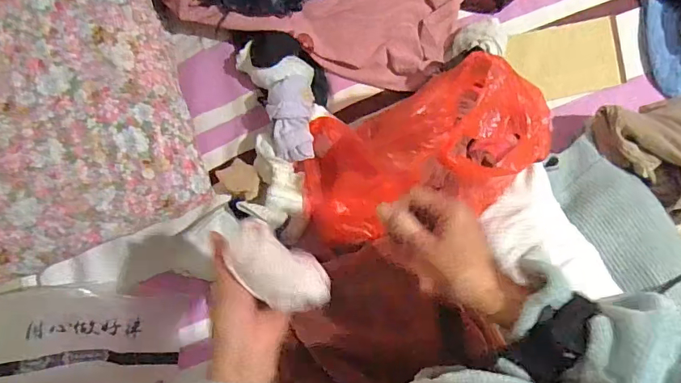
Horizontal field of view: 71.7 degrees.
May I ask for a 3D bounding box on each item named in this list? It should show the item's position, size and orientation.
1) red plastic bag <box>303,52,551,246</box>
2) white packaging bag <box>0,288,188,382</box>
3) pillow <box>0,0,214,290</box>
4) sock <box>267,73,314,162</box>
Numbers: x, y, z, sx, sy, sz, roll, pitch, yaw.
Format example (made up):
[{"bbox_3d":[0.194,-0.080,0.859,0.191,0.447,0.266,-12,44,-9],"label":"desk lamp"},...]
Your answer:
[{"bbox_3d":[0.086,-0.046,0.568,0.294,0.148,0.162,-24,85,33],"label":"red plastic bag"},{"bbox_3d":[-0.321,0.196,0.596,0.230,0.038,0.143,0,84,-21],"label":"white packaging bag"},{"bbox_3d":[-0.365,-0.137,0.552,0.316,0.112,0.438,-21,86,3],"label":"pillow"},{"bbox_3d":[-0.064,-0.095,0.611,0.055,0.038,0.105,-2,87,4],"label":"sock"}]

